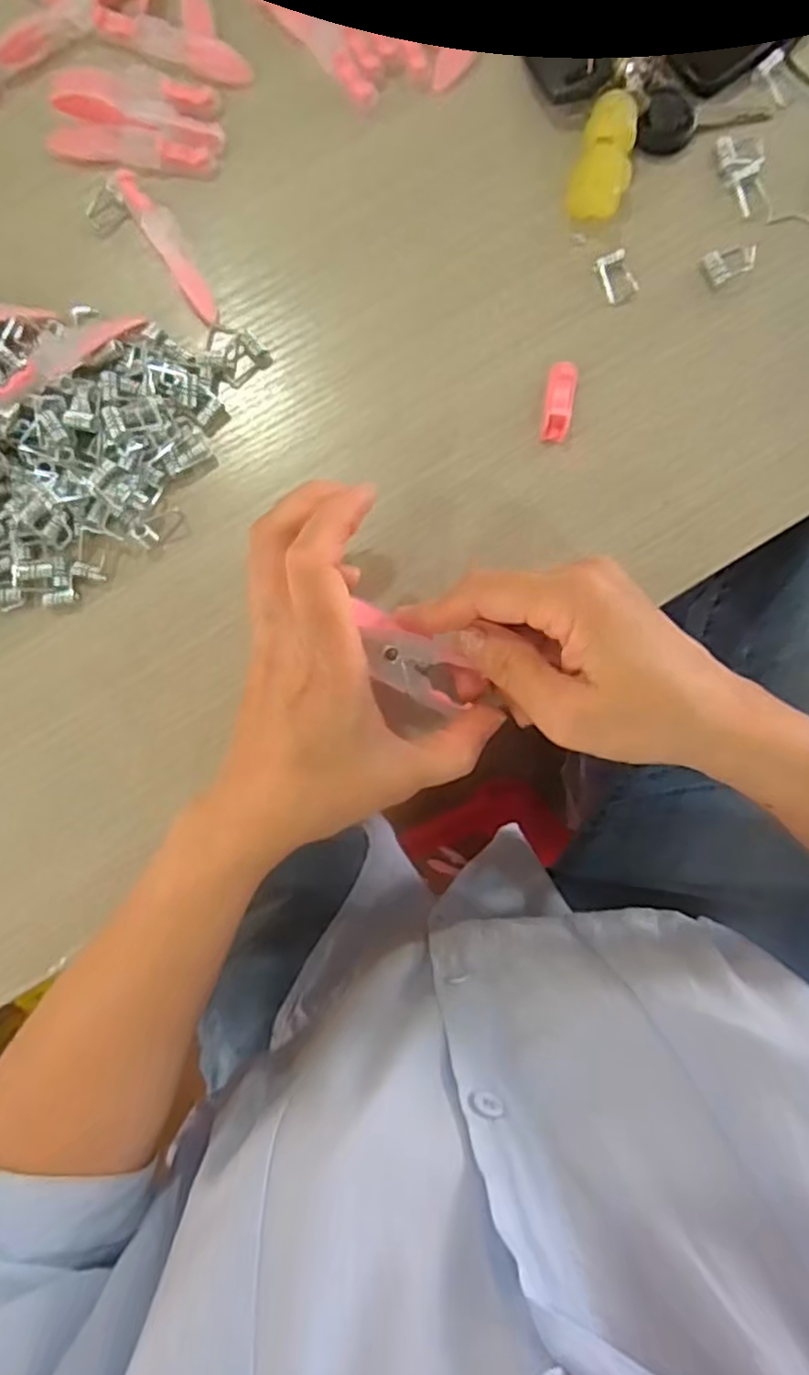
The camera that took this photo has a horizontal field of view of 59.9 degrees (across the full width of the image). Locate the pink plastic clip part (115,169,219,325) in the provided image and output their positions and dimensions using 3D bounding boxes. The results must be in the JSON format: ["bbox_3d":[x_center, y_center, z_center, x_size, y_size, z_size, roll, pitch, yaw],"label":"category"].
[{"bbox_3d":[-0.108,-0.204,0.323,0.014,0.006,0.078,-32,87,-2],"label":"pink plastic clip part"}]

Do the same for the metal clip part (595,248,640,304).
[{"bbox_3d":[0.097,-0.188,0.321,0.015,0.004,0.021,-26,87,-2],"label":"metal clip part"}]

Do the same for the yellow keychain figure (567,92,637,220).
[{"bbox_3d":[0.093,-0.243,0.322,0.026,0.014,0.056,19,87,1],"label":"yellow keychain figure"}]

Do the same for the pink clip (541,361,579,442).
[{"bbox_3d":[0.070,-0.130,0.318,0.013,0.009,0.035,10,87,0],"label":"pink clip"}]

